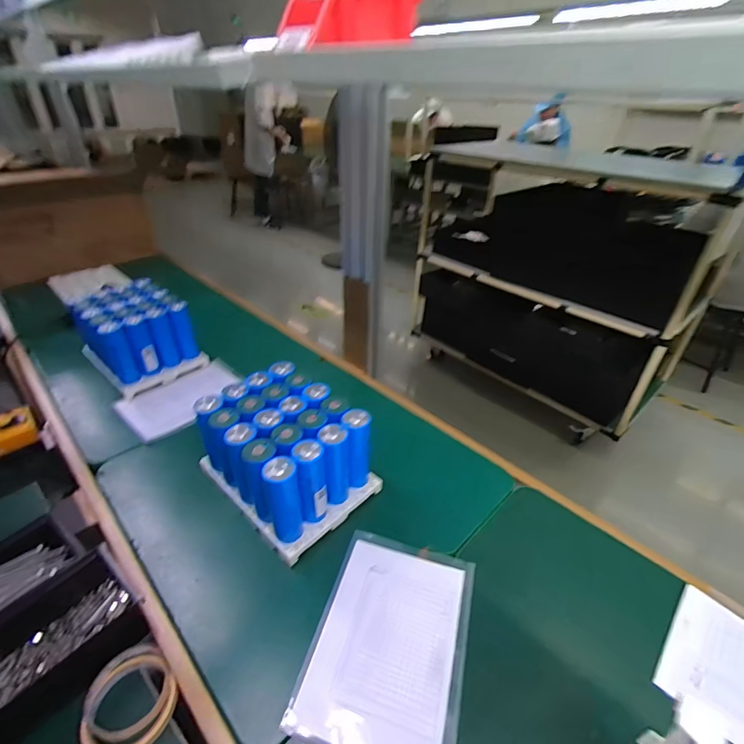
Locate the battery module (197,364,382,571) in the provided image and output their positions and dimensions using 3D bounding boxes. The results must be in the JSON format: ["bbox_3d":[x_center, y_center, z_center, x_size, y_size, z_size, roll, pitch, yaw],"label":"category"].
[{"bbox_3d":[-0.126,0.122,0.597,0.220,0.157,0.169,27,42,33],"label":"battery module"}]

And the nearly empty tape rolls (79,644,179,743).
[{"bbox_3d":[-0.260,0.357,0.435,0.090,0.039,0.089,1,34,-1],"label":"nearly empty tape rolls"}]

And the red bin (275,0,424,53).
[{"bbox_3d":[-0.030,-0.390,0.451,0.139,0.057,0.103,-21,40,-29],"label":"red bin"}]

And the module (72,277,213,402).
[{"bbox_3d":[-0.479,-0.070,0.839,0.172,0.158,0.167,23,40,29],"label":"module"}]

